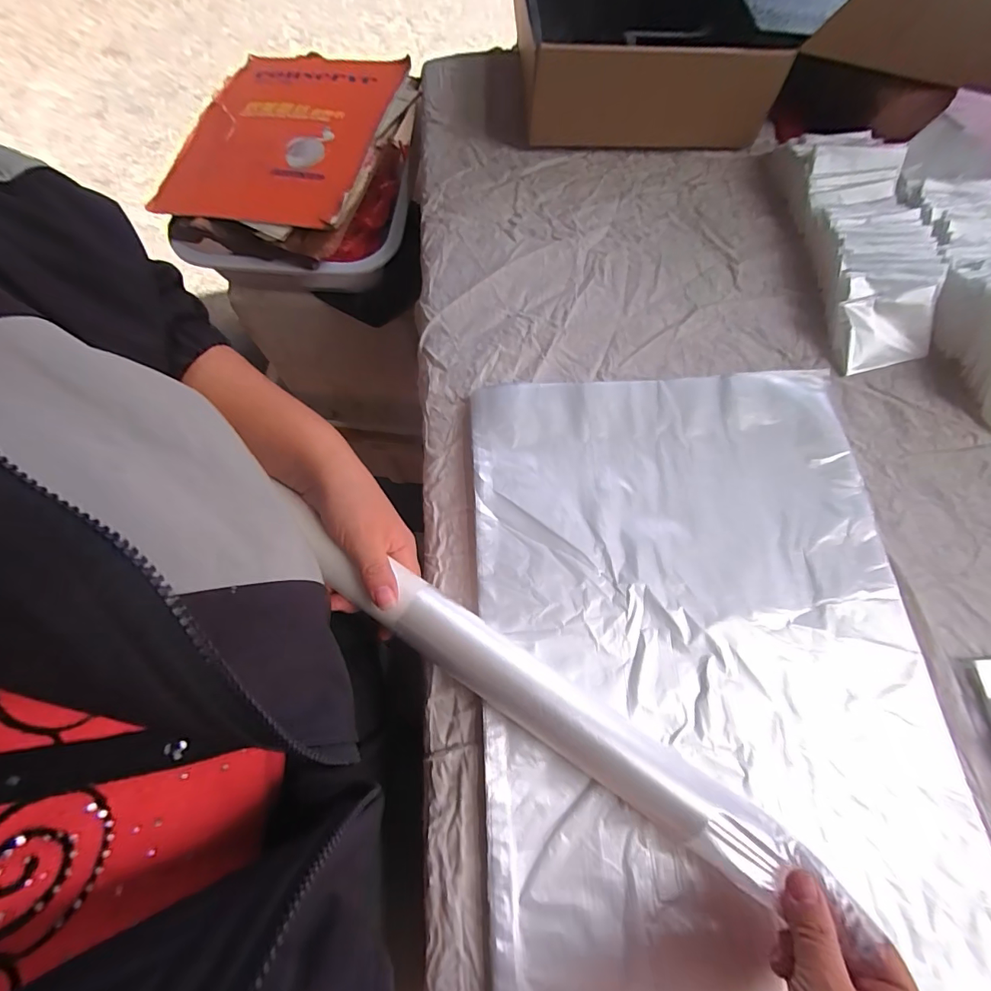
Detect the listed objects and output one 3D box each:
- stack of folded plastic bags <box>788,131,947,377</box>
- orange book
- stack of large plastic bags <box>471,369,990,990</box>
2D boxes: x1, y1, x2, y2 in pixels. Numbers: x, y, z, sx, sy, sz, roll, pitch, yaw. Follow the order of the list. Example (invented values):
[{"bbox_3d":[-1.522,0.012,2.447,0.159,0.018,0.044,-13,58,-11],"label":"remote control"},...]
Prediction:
[{"bbox_3d":[0.357,-0.244,0.447,0.090,0.052,0.256,1,69,-2],"label":"stack of folded plastic bags"},{"bbox_3d":[-0.253,-0.455,0.583,0.246,0.043,0.326,17,69,5],"label":"orange book"},{"bbox_3d":[0.145,0.119,0.319,0.307,0.019,0.462,-2,69,-3],"label":"stack of large plastic bags"}]

